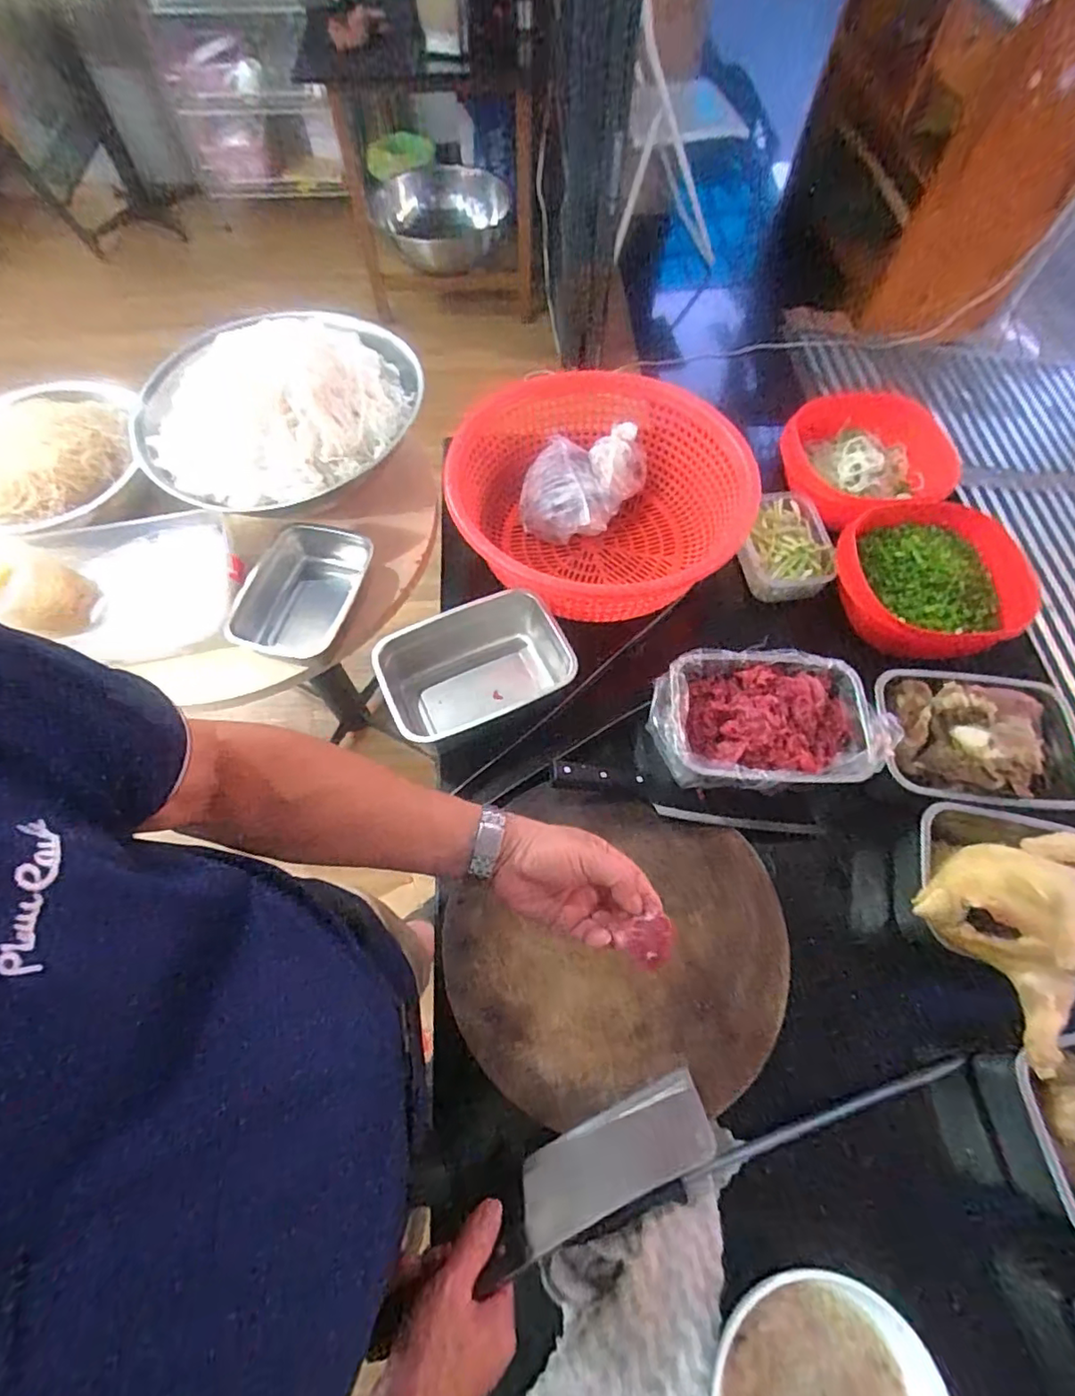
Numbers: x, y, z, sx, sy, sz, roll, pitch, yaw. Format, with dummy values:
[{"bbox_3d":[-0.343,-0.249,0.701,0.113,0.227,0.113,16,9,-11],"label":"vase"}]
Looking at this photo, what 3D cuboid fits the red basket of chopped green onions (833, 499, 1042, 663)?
[{"bbox_3d":[0.509,-0.156,0.769,0.227,0.069,0.209,0,64,0],"label":"red basket of chopped green onions"}]

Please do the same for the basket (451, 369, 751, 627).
[{"bbox_3d":[0.081,-0.251,0.813,0.370,0.164,0.367,0,64,0],"label":"basket"}]

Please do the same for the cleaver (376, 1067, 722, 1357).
[{"bbox_3d":[0.013,0.398,0.470,0.283,0.075,0.024,-21,109,-16],"label":"cleaver"}]

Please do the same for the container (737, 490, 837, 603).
[{"bbox_3d":[0.337,-0.211,0.818,0.113,0.054,0.152,-1,64,-1],"label":"container"}]

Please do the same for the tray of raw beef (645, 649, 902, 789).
[{"bbox_3d":[0.252,0.022,0.662,0.238,0.057,0.161,-1,64,-1],"label":"tray of raw beef"}]

